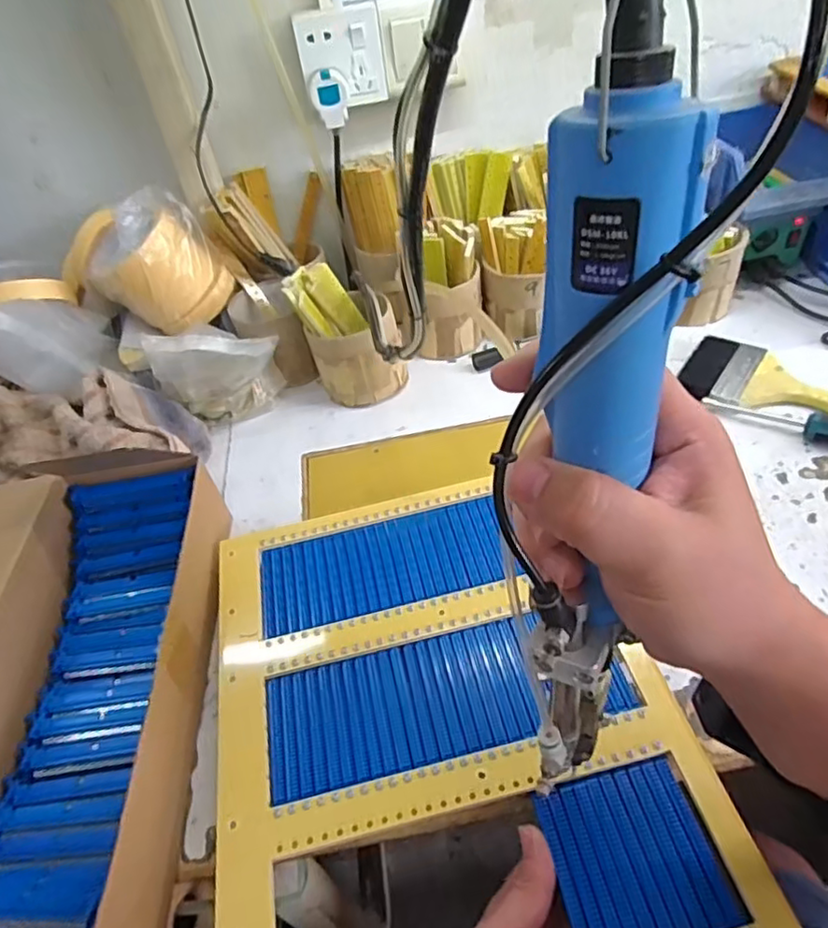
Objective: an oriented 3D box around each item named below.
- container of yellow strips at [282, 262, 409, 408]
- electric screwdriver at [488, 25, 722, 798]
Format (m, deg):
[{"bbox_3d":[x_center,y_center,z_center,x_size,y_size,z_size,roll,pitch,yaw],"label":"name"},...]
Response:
[{"bbox_3d":[-0.073,-0.145,0.692,0.105,0.126,0.107,-15,45,-6],"label":"container of yellow strips"},{"bbox_3d":[0.057,0.023,0.230,0.051,0.285,0.035,-2,33,3],"label":"electric screwdriver"}]

